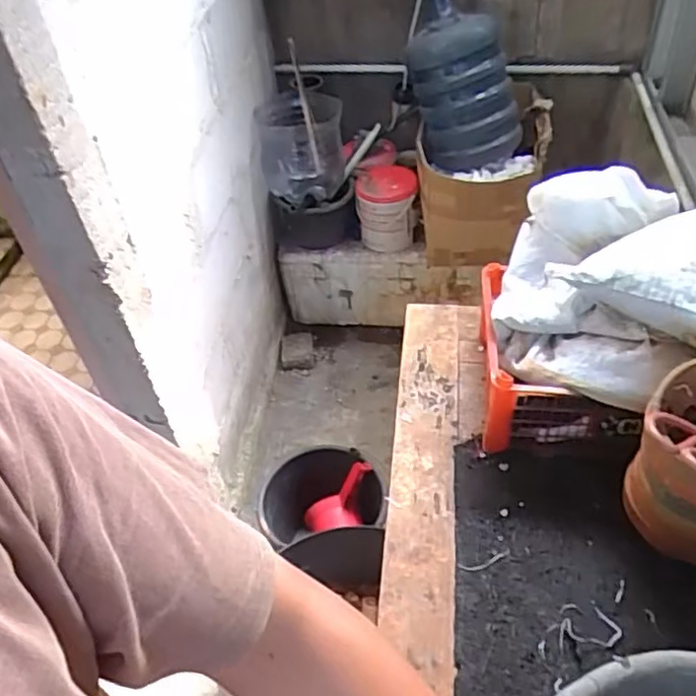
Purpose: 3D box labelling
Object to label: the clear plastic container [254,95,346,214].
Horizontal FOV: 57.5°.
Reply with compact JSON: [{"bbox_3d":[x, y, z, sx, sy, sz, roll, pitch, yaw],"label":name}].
[{"bbox_3d":[-0.119,-0.521,1.667,0.212,0.247,0.179,-7,44,-1],"label":"clear plastic container"}]

